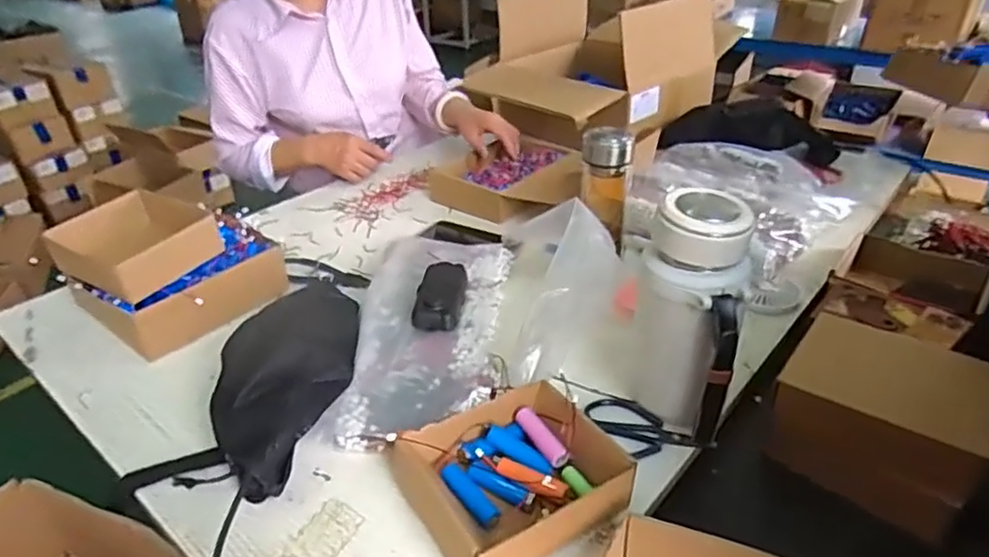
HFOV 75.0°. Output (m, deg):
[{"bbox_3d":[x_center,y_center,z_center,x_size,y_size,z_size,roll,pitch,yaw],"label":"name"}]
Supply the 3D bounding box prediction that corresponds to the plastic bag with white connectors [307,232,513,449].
[{"bbox_3d":[-0.075,0.050,0.732,0.162,0.070,0.339,2,32,7],"label":"plastic bag with white connectors"}]

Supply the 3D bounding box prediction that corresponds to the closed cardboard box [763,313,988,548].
[{"bbox_3d":[0.356,0.125,0.595,0.158,0.085,0.151,21,39,33],"label":"closed cardboard box"}]

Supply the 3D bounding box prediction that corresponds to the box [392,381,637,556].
[{"bbox_3d":[0.018,0.169,0.554,0.169,0.050,0.144,-22,36,-27],"label":"box"}]

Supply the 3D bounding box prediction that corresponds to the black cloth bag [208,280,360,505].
[{"bbox_3d":[-0.203,0.104,0.622,0.128,0.101,0.207,-5,32,-3],"label":"black cloth bag"}]

